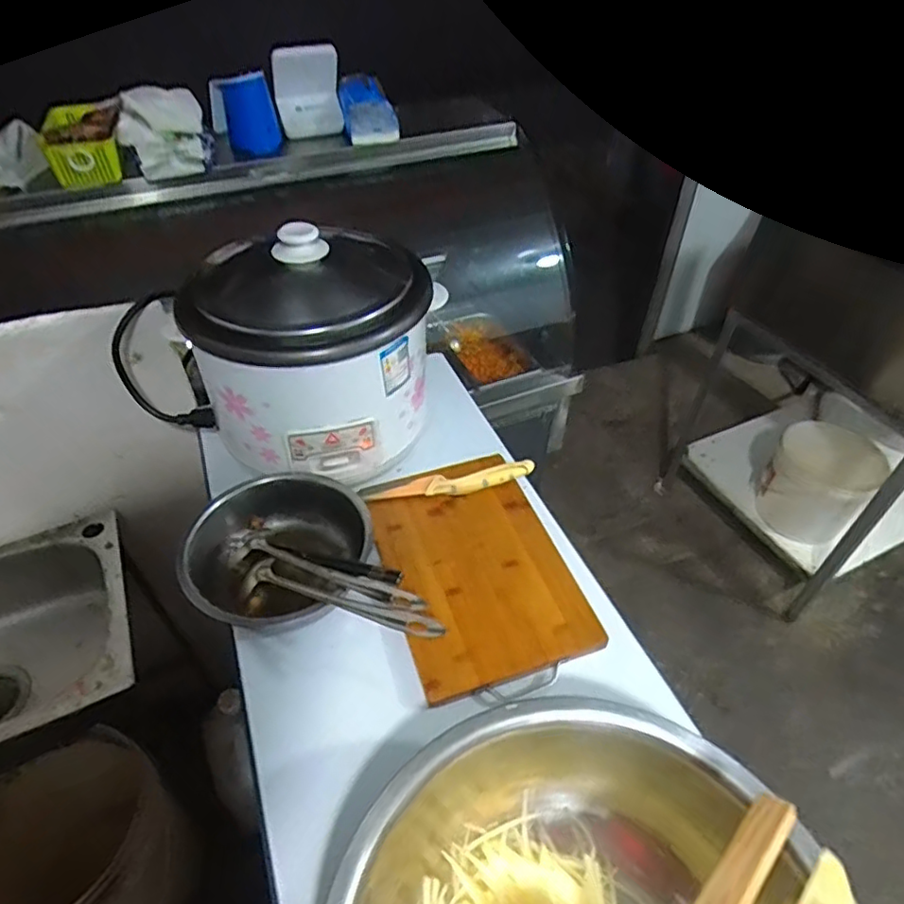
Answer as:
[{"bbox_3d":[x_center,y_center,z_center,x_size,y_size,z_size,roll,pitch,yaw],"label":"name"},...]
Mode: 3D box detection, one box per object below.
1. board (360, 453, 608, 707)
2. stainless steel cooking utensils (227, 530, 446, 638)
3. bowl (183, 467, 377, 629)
[{"bbox_3d":[0.028,0.129,0.729,0.200,0.024,0.293,-12,46,-14],"label":"board"},{"bbox_3d":[-0.134,0.135,0.646,0.282,0.065,0.072,15,46,13],"label":"stainless steel cooking utensils"},{"bbox_3d":[-0.194,0.115,0.705,0.201,0.101,0.179,0,44,-2],"label":"bowl"}]

